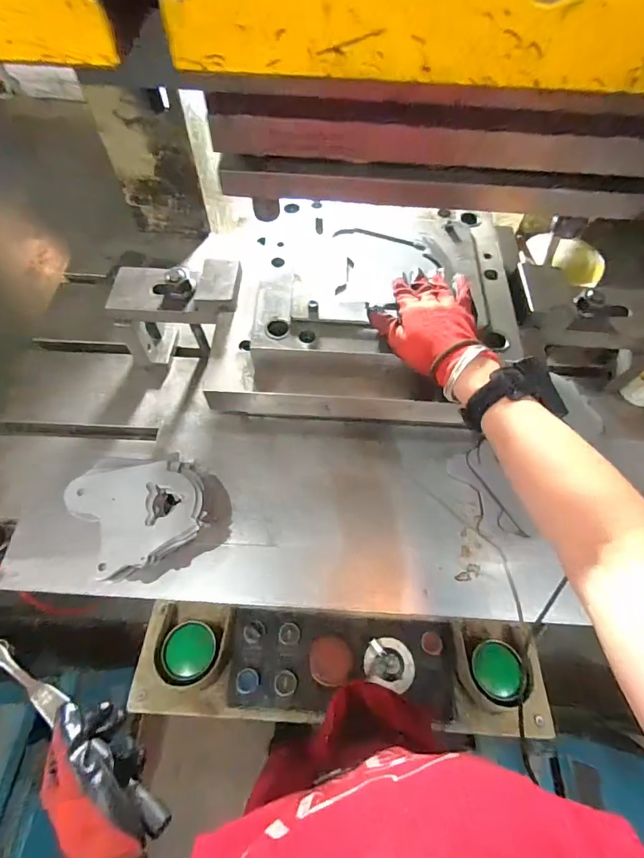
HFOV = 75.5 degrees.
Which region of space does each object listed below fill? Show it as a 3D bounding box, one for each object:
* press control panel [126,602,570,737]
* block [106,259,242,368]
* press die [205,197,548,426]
[{"bbox_3d":[0.026,0.325,0.566,0.554,0.076,0.133,3,62,0],"label":"press control panel"},{"bbox_3d":[-0.208,-0.167,0.632,0.179,0.159,0.093,2,62,-1],"label":"block"},{"bbox_3d":[0.071,-0.161,0.559,0.410,0.095,0.305,3,62,0],"label":"press die"}]

